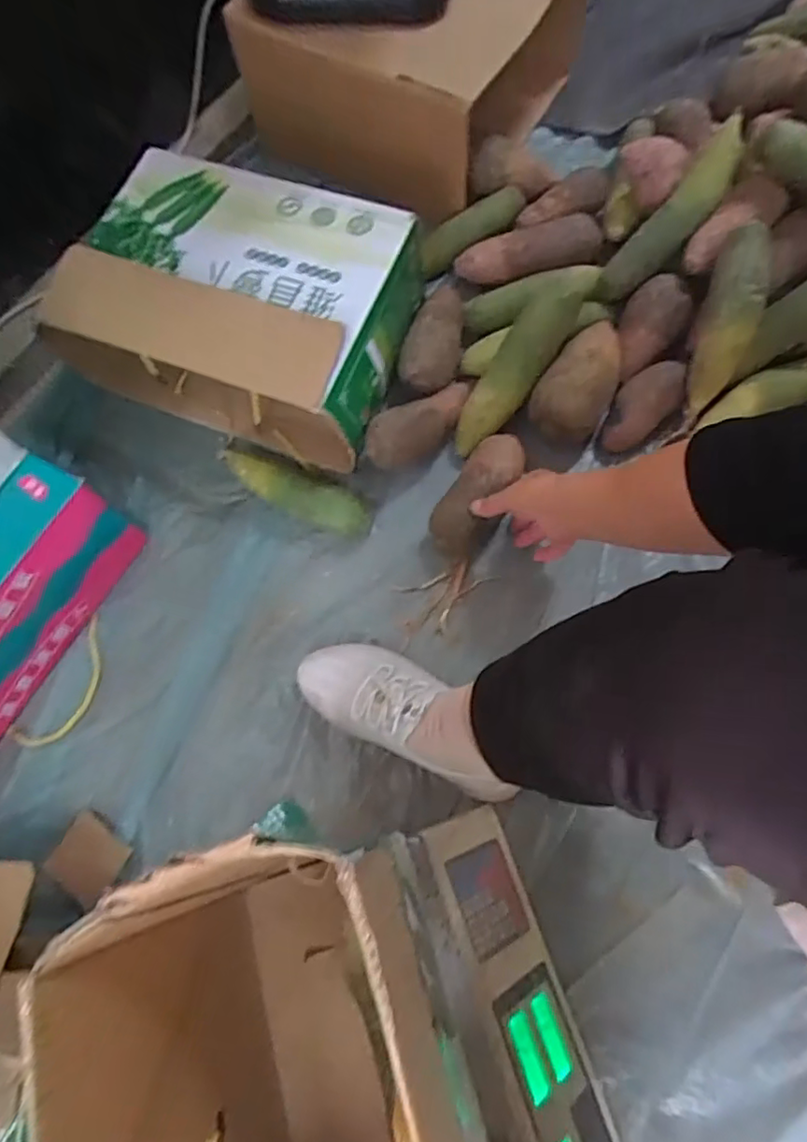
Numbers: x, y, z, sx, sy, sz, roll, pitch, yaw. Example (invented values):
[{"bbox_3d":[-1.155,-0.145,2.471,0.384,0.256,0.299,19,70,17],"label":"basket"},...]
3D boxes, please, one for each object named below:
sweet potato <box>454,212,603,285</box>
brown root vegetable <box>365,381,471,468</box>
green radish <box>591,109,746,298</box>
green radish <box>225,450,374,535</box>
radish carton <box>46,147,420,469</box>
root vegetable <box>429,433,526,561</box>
[{"bbox_3d":[0.161,-0.401,0.767,0.184,0.051,0.058,-9,70,-1],"label":"sweet potato"},{"bbox_3d":[0.022,-0.163,0.705,0.134,0.069,0.057,-35,72,-10],"label":"brown root vegetable"},{"bbox_3d":[0.313,-0.409,0.693,0.054,0.055,0.231,47,106,16],"label":"green radish"},{"bbox_3d":[-0.123,-0.089,0.688,0.185,0.046,0.051,25,73,11],"label":"green radish"},{"bbox_3d":[-0.185,-0.306,0.702,0.374,0.158,0.256,19,72,9],"label":"radish carton"},{"bbox_3d":[0.083,-0.085,0.663,0.060,0.046,0.148,26,76,11],"label":"root vegetable"}]

